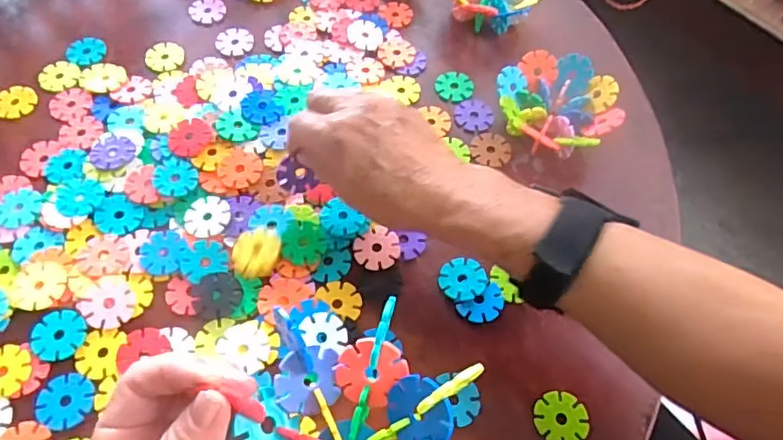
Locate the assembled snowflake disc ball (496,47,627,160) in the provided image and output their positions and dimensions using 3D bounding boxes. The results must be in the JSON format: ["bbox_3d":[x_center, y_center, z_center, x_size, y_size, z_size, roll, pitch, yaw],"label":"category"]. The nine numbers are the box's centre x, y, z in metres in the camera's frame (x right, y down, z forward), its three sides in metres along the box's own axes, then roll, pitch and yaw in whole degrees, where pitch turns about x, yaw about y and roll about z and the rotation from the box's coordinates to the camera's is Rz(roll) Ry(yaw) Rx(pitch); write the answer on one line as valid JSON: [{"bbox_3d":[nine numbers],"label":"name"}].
[{"bbox_3d":[0.125,-0.084,0.426,0.085,0.042,0.085,5,61,0],"label":"assembled snowflake disc ball"}]

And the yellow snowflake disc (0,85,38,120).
[{"bbox_3d":[-0.299,-0.094,0.439,0.030,0.004,0.031,1,61,-2],"label":"yellow snowflake disc"}]

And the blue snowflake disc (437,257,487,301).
[{"bbox_3d":[0.048,0.040,0.369,0.031,0.004,0.028,-8,65,7],"label":"blue snowflake disc"}]

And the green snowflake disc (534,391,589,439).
[{"bbox_3d":[0.102,0.119,0.329,0.030,0.004,0.030,1,61,-2],"label":"green snowflake disc"}]

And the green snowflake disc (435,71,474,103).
[{"bbox_3d":[0.053,-0.114,0.463,0.030,0.004,0.034,15,61,5],"label":"green snowflake disc"}]

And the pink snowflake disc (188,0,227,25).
[{"bbox_3d":[-0.167,-0.191,0.498,0.030,0.004,0.033,1,61,-2],"label":"pink snowflake disc"}]

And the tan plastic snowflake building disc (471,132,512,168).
[{"bbox_3d":[0.078,-0.056,0.429,0.029,0.004,0.033,14,61,5],"label":"tan plastic snowflake building disc"}]

